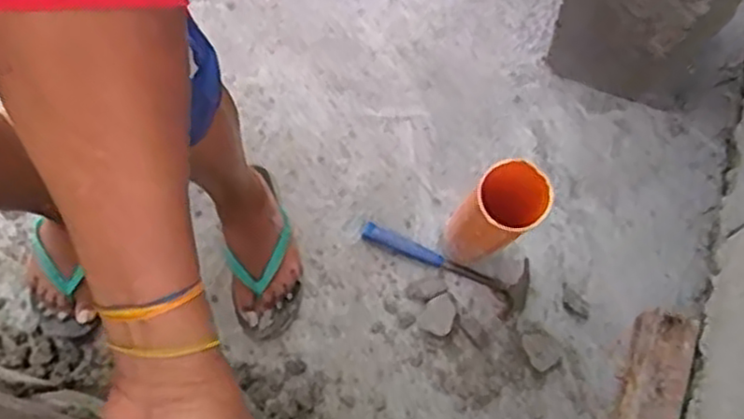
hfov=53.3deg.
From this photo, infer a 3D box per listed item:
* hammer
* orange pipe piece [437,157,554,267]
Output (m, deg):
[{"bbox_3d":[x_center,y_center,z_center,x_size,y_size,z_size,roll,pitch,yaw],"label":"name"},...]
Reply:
[{"bbox_3d":[0.110,0.082,1.120,0.262,0.023,0.088,20,76,5],"label":"hammer"},{"bbox_3d":[0.151,0.023,0.976,0.089,0.311,0.072,42,79,10],"label":"orange pipe piece"}]

